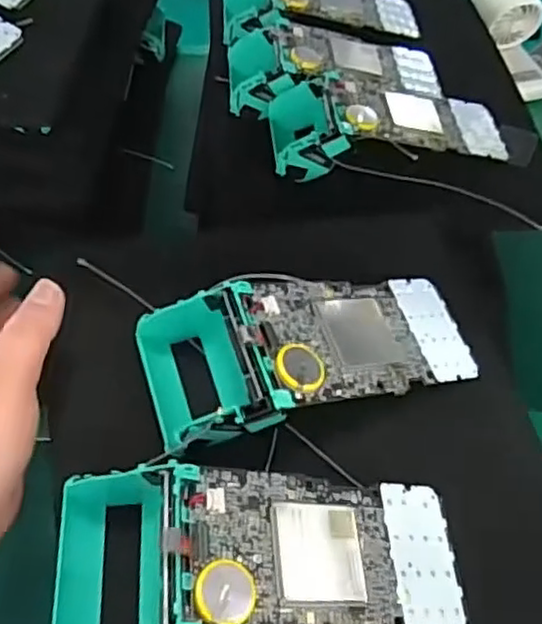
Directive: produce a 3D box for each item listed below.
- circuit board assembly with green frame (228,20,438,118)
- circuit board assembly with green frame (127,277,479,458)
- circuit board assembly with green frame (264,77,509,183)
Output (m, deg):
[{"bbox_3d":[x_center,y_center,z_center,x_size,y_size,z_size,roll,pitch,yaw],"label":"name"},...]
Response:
[{"bbox_3d":[0.050,-0.194,0.534,0.167,0.045,0.084,-4,53,1],"label":"circuit board assembly with green frame"},{"bbox_3d":[0.025,0.016,0.342,0.174,0.054,0.082,-10,53,-14],"label":"circuit board assembly with green frame"},{"bbox_3d":[0.087,-0.137,0.496,0.171,0.048,0.071,-5,53,0],"label":"circuit board assembly with green frame"}]

